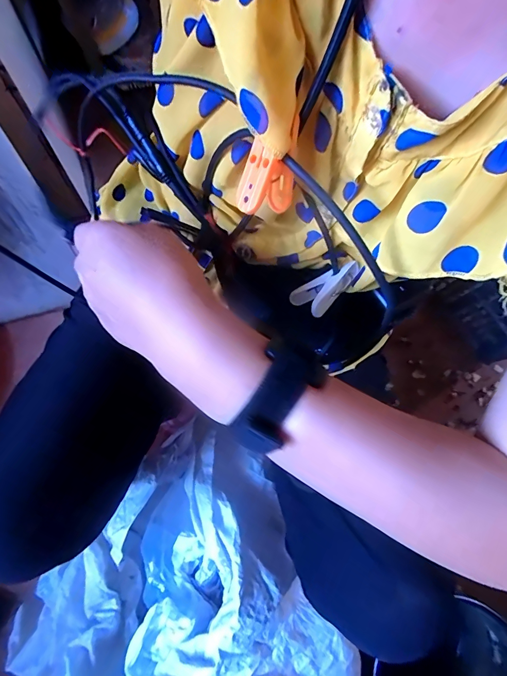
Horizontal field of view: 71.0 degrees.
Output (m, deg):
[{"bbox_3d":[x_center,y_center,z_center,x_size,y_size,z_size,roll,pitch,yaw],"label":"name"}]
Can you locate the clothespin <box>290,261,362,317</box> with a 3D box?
[{"bbox_3d":[0.059,-0.042,0.278,0.056,0.027,0.029,-39,81,-6],"label":"clothespin"}]

